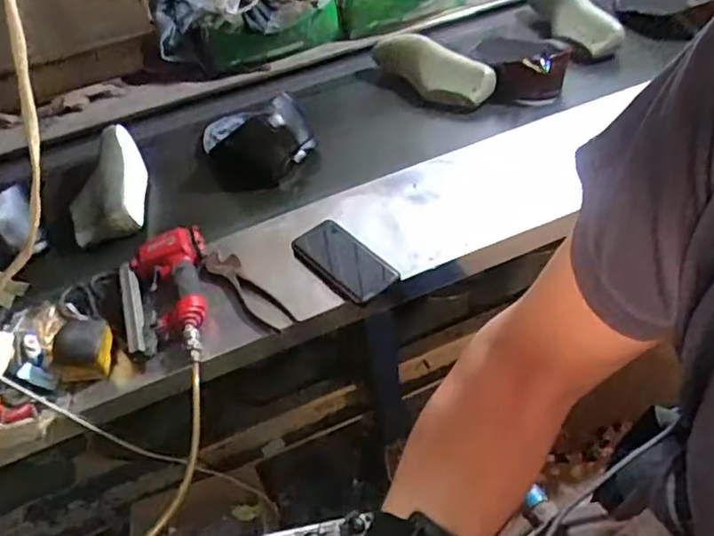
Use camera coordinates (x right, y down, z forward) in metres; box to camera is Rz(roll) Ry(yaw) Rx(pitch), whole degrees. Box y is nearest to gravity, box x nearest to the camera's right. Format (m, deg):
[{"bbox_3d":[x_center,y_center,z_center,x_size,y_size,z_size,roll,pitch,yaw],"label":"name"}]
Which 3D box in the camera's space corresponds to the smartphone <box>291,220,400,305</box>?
[{"bbox_3d":[-0.022,-0.010,0.967,0.086,0.015,0.173,-42,61,-15],"label":"smartphone"}]

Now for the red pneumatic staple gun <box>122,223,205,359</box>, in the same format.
[{"bbox_3d":[-0.290,0.034,0.921,0.125,0.057,0.236,-9,47,-3],"label":"red pneumatic staple gun"}]

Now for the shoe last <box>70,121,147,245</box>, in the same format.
[{"bbox_3d":[-0.451,-0.158,1.143,0.117,0.073,0.258,-6,47,0],"label":"shoe last"}]

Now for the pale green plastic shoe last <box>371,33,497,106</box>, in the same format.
[{"bbox_3d":[0.148,-0.410,1.277,0.103,0.103,0.285,-38,55,-26],"label":"pale green plastic shoe last"}]

